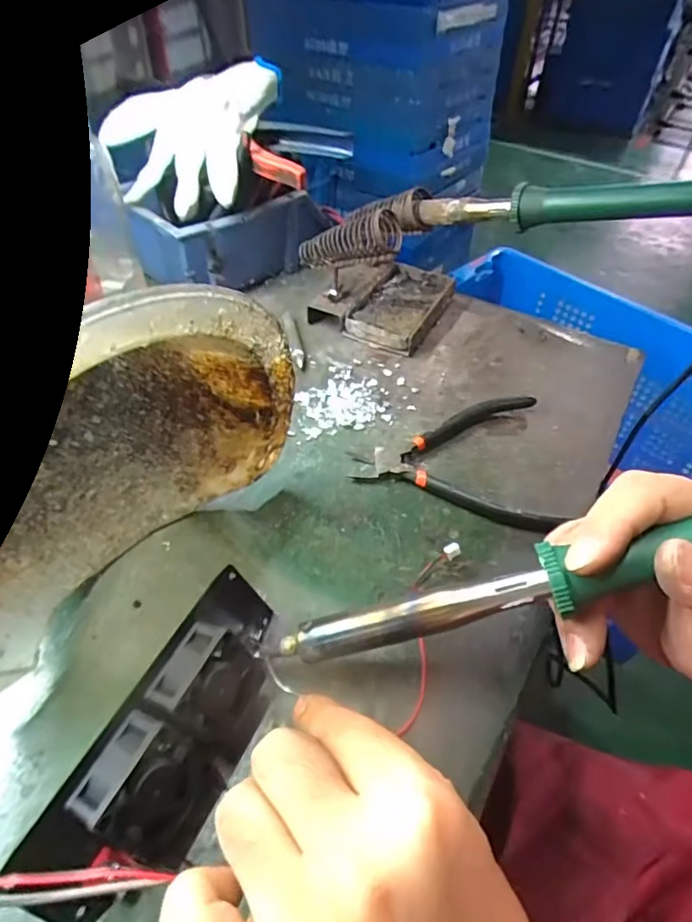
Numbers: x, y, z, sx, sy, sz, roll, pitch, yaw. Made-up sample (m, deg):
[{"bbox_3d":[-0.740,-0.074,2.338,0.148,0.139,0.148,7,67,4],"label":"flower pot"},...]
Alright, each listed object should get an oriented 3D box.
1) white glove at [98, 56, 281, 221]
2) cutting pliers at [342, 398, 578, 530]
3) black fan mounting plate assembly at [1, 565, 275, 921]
[{"bbox_3d":[-0.144,-0.284,0.467,0.144,0.078,0.124,9,48,8],"label":"white glove"},{"bbox_3d":[0.074,-0.001,0.376,0.134,0.012,0.116,0,47,0],"label":"cutting pliers"},{"bbox_3d":[-0.068,0.114,0.238,0.041,0.056,0.129,18,50,16],"label":"black fan mounting plate assembly"}]

